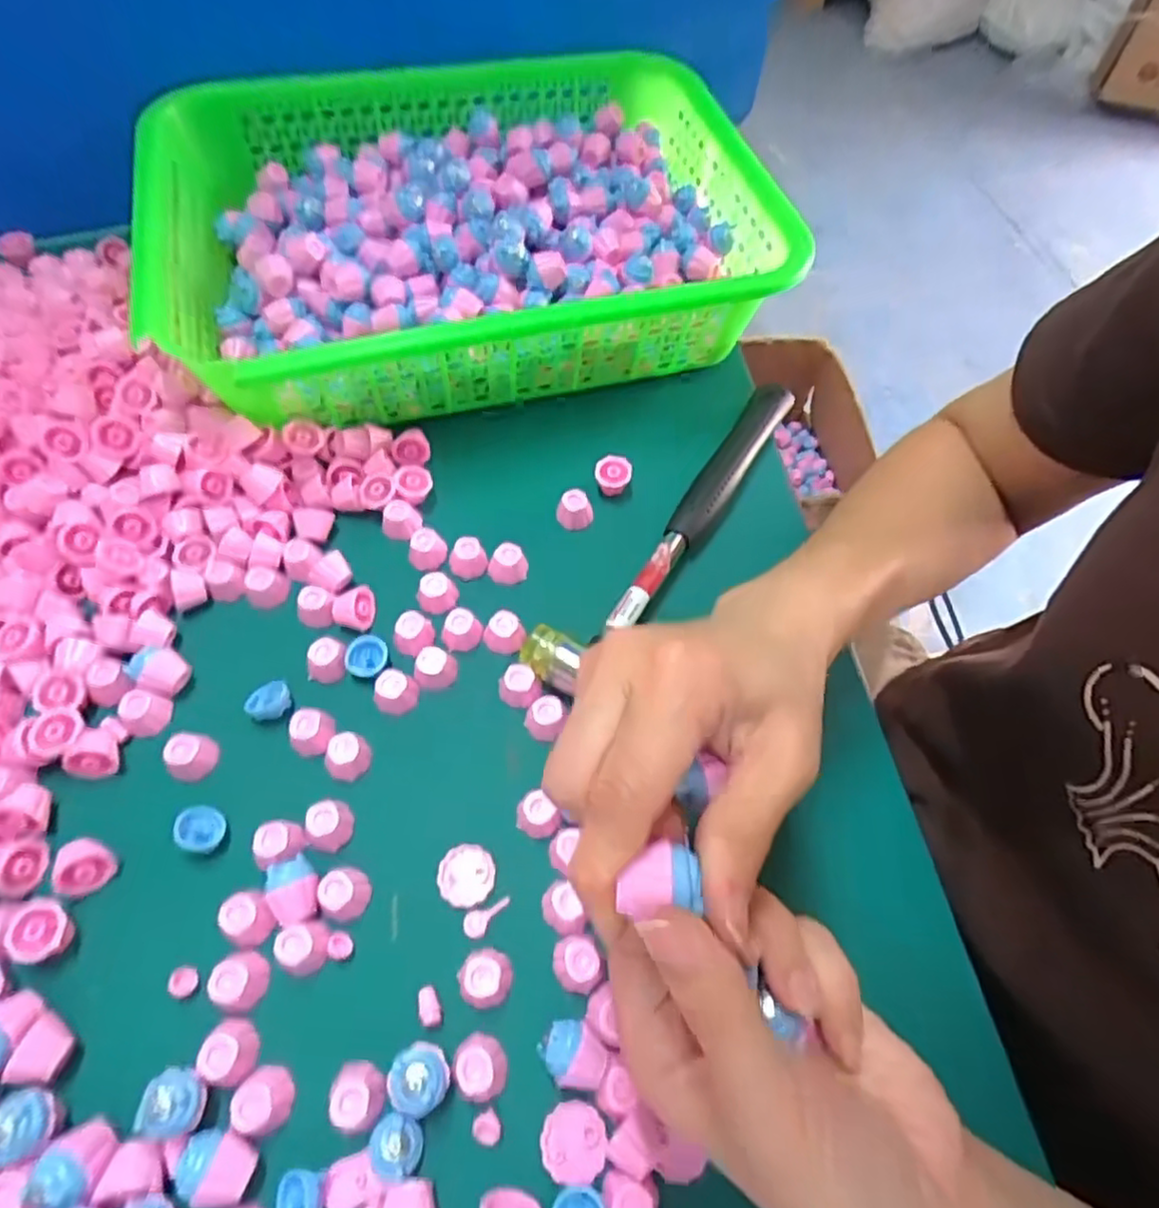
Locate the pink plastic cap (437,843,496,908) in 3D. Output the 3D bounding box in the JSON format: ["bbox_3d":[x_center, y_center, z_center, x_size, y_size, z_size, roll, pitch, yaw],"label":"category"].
[{"bbox_3d":[-0.048,0.115,0.289,0.023,0.004,0.024,1,60,-1],"label":"pink plastic cap"}]

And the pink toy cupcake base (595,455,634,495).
[{"bbox_3d":[0.019,-0.074,0.391,0.020,0.014,0.017,-2,61,-5],"label":"pink toy cupcake base"}]

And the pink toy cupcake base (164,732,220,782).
[{"bbox_3d":[-0.173,0.067,0.305,0.016,0.015,0.020,26,63,13],"label":"pink toy cupcake base"}]

